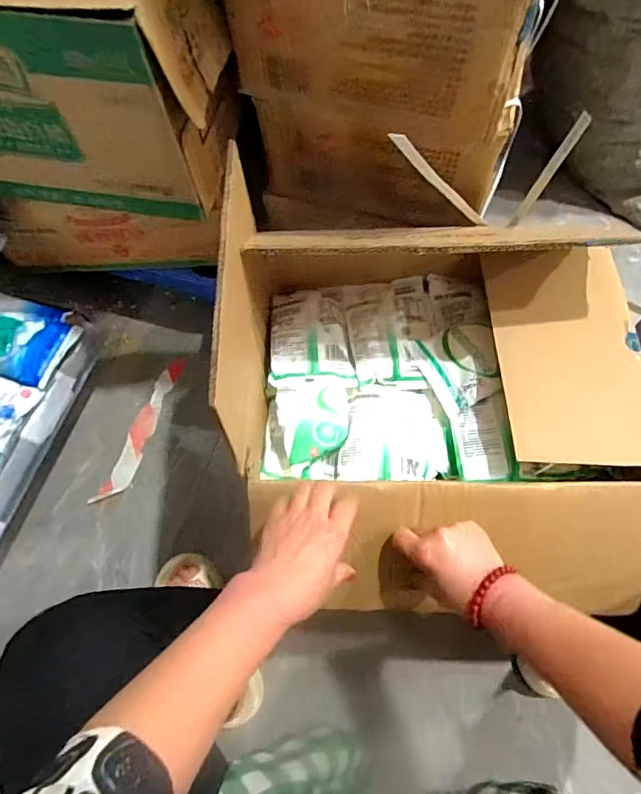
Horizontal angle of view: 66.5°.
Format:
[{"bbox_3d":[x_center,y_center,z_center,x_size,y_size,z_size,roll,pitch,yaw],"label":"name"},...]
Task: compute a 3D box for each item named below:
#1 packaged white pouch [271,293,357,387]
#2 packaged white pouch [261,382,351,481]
[{"bbox_3d":[-0.014,-0.082,0.650,0.104,0.033,0.159,-5,67,-1],"label":"packaged white pouch"},{"bbox_3d":[-0.017,0.044,0.601,0.101,0.044,0.115,1,67,1],"label":"packaged white pouch"}]

